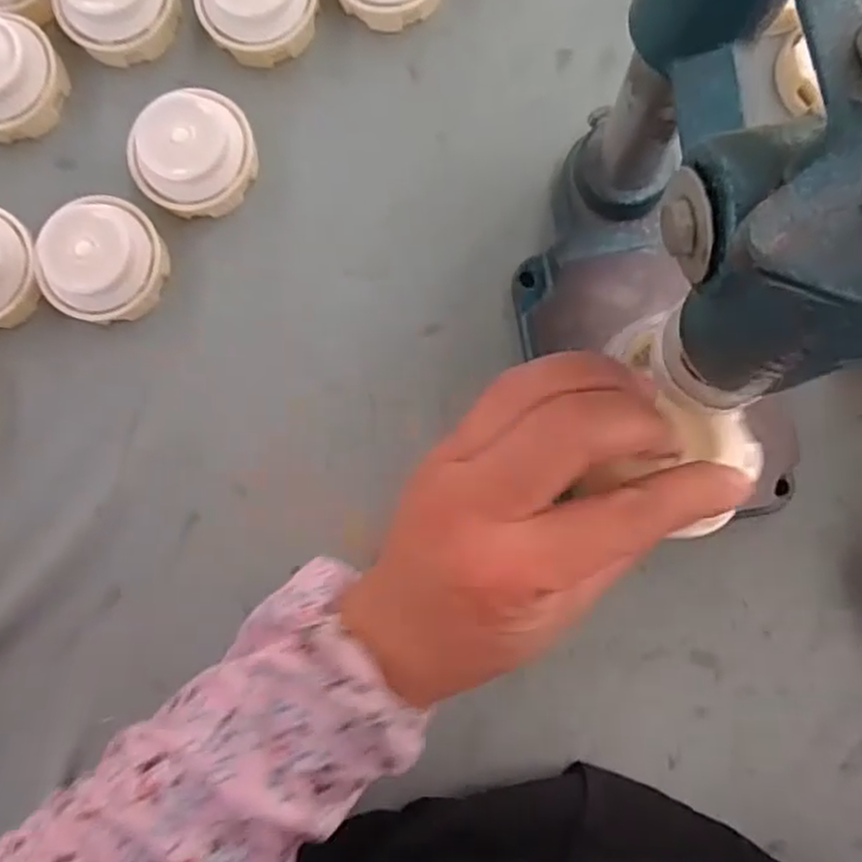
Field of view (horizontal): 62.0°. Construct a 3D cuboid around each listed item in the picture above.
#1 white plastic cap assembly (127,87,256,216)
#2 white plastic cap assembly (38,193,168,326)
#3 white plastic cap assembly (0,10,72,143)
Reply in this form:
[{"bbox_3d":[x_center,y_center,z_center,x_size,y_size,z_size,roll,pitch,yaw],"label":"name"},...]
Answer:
[{"bbox_3d":[-0.121,-0.142,0.370,0.052,0.038,0.059,27,85,5],"label":"white plastic cap assembly"},{"bbox_3d":[-0.168,-0.086,0.366,0.056,0.039,0.055,8,84,3],"label":"white plastic cap assembly"},{"bbox_3d":[-0.224,-0.184,0.372,0.047,0.046,0.059,34,86,5],"label":"white plastic cap assembly"}]

